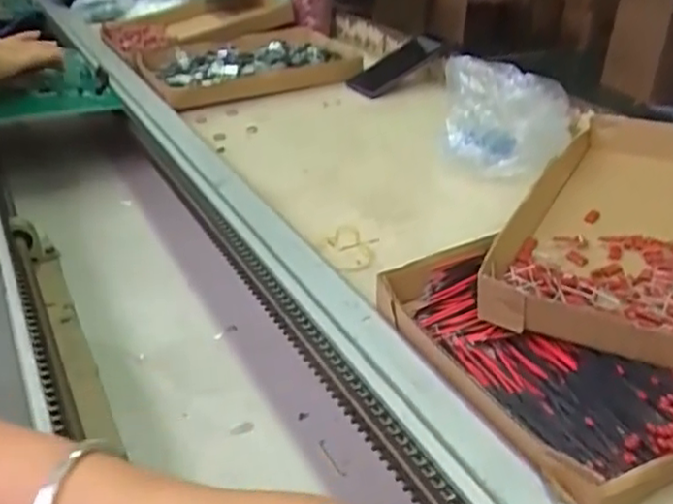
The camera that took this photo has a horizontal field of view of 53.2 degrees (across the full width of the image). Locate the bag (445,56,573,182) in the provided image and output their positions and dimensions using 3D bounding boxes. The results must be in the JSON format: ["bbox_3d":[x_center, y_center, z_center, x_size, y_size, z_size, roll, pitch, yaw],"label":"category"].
[{"bbox_3d":[0.180,-0.146,0.723,0.144,0.108,0.077,12,30,14],"label":"bag"}]

